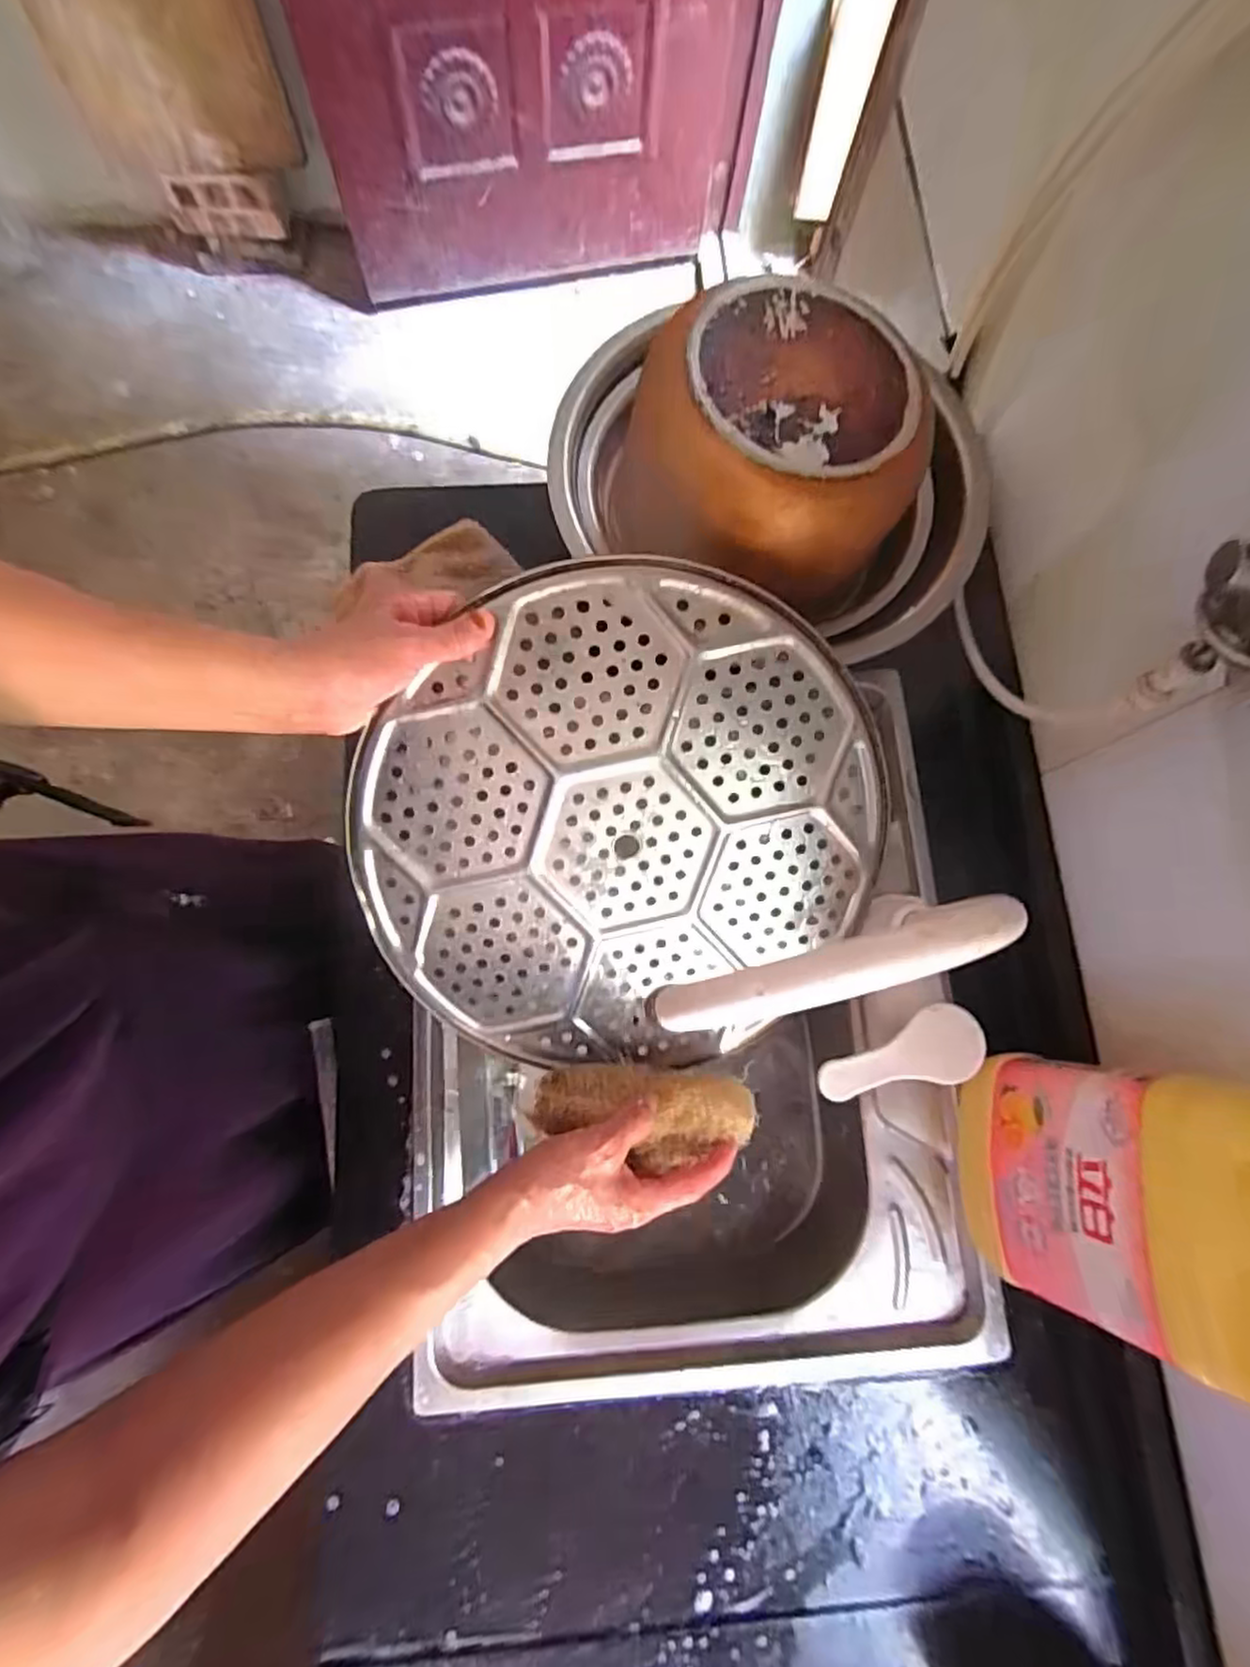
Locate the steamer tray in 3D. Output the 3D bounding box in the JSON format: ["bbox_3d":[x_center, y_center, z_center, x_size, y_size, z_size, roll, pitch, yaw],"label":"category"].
[{"bbox_3d":[0.001,0.004,0.488,0.336,0.009,0.369,39,100,-15],"label":"steamer tray"}]

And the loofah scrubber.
[{"bbox_3d":[0.012,0.202,0.488,0.155,0.049,0.062,9,77,-10],"label":"loofah scrubber"}]

